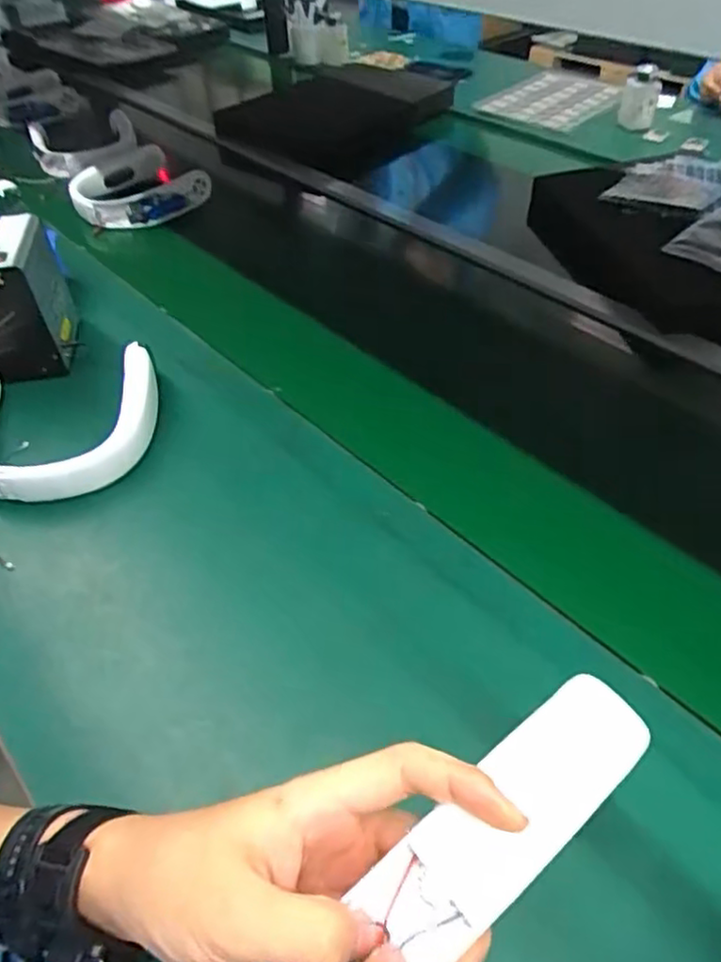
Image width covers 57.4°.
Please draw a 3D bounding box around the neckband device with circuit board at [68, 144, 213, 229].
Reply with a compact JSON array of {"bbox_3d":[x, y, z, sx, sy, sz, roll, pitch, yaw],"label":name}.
[{"bbox_3d":[-0.368,-0.489,1.081,0.204,0.054,0.203,-17,52,-17],"label":"neckband device with circuit board"}]

